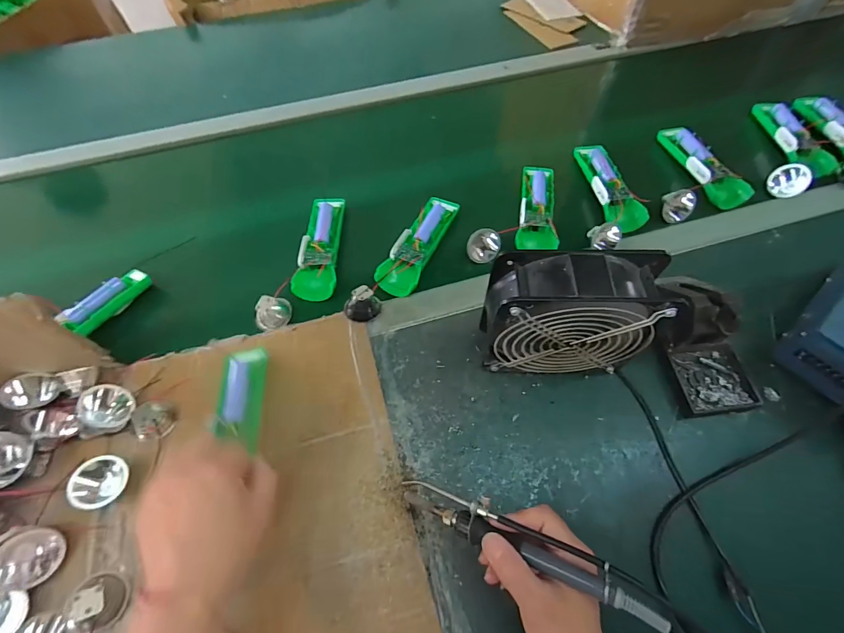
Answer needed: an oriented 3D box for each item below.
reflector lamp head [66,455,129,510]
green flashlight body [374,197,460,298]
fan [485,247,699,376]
[{"bbox_3d":[-0.295,0.151,0.363,0.041,0.023,0.043,15,61,-29],"label":"reflector lamp head"},{"bbox_3d":[-0.002,-0.094,0.526,0.054,0.033,0.161,26,62,15],"label":"green flashlight body"},{"bbox_3d":[0.131,0.006,0.373,0.149,0.150,0.058,4,59,3],"label":"fan"}]

